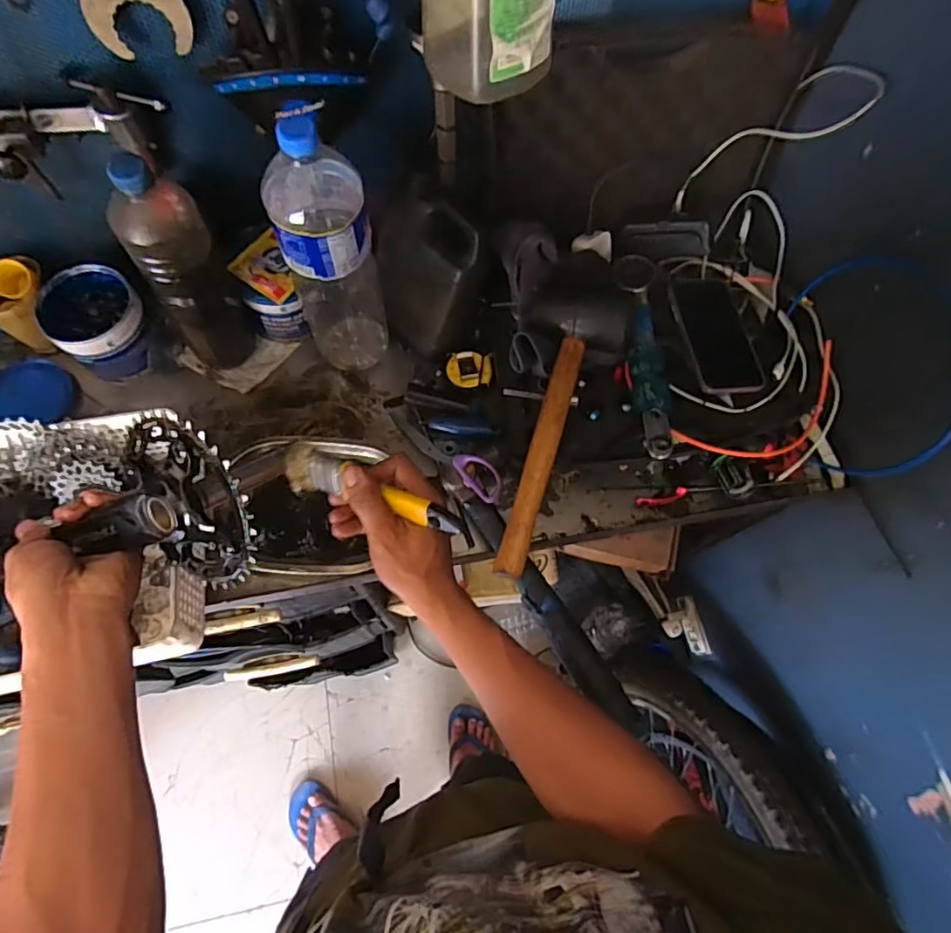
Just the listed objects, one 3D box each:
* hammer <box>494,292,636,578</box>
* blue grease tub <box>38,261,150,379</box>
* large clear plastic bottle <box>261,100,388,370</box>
[{"bbox_3d":[0.088,-0.044,0.599,0.112,0.068,0.330,14,68,3],"label":"hammer"},{"bbox_3d":[-0.431,-0.166,0.636,0.104,0.092,0.097,1,68,-3],"label":"blue grease tub"},{"bbox_3d":[-0.145,-0.208,0.576,0.090,0.305,0.086,-14,69,-8],"label":"large clear plastic bottle"}]

